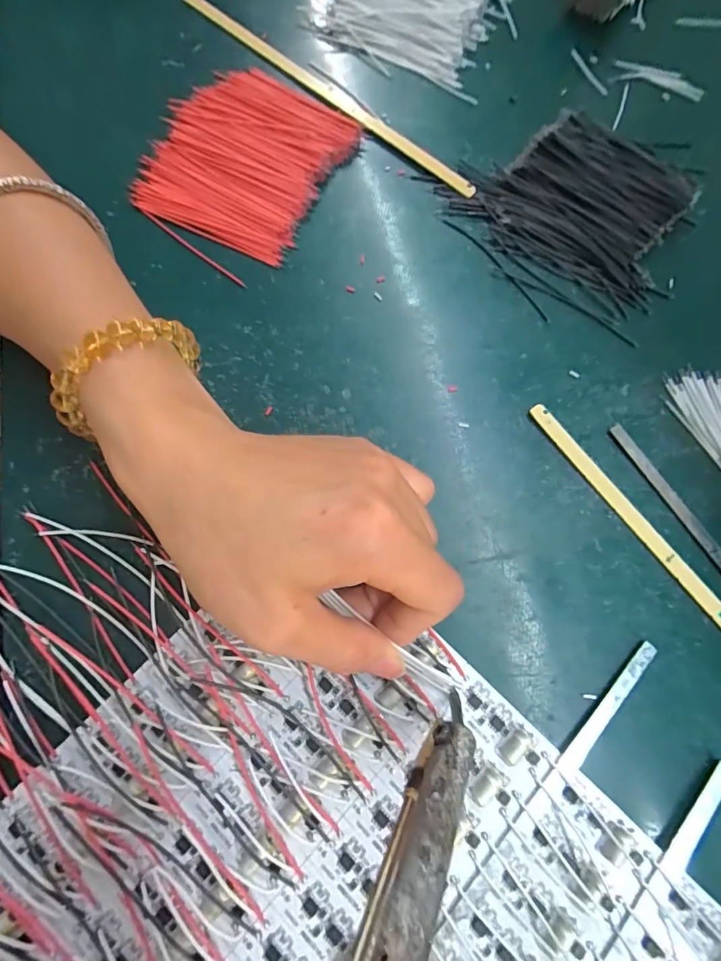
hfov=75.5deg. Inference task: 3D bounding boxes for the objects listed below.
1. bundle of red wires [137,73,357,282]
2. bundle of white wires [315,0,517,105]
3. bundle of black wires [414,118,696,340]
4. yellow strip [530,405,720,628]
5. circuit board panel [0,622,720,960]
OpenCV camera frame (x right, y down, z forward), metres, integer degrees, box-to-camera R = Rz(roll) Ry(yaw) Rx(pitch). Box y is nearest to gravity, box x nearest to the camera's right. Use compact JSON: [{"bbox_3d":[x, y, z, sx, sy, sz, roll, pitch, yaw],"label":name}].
[{"bbox_3d":[-0.064,-0.171,0.249,0.093,0.010,0.115,28,76,6],"label":"bundle of red wires"},{"bbox_3d":[0.036,-0.275,0.270,0.100,0.022,0.079,30,76,6],"label":"bundle of white wires"},{"bbox_3d":[0.104,-0.138,0.237,0.120,0.019,0.092,35,77,7],"label":"bundle of black wires"},{"bbox_3d":[0.150,0.054,0.195,0.009,0.004,0.224,-35,79,-10],"label":"yellow strip"},{"bbox_3d":[-0.007,0.155,0.156,0.231,0.013,0.191,43,78,9],"label":"circuit board panel"}]

